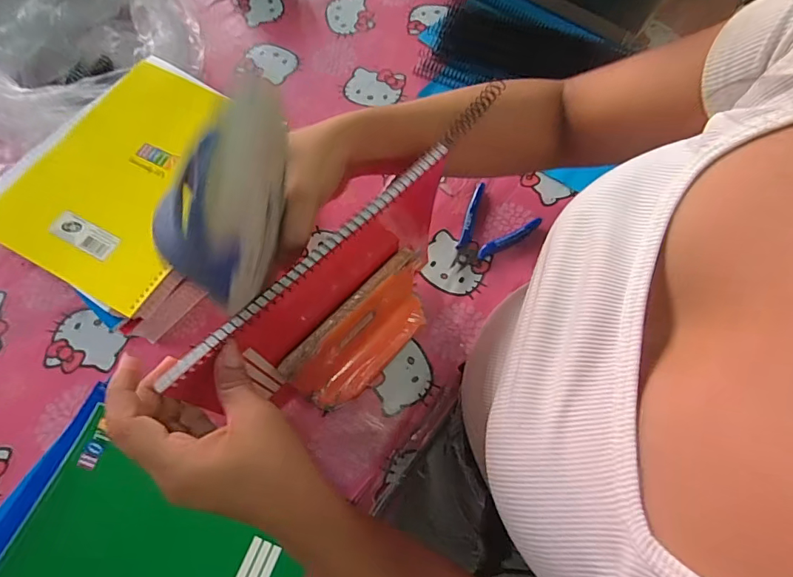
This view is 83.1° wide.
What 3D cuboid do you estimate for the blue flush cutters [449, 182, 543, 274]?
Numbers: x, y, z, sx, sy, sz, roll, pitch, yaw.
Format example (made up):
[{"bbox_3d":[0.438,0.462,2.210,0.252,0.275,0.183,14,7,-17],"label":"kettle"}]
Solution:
[{"bbox_3d":[0.105,-0.062,0.523,0.082,0.019,0.107,34,71,14],"label":"blue flush cutters"}]

